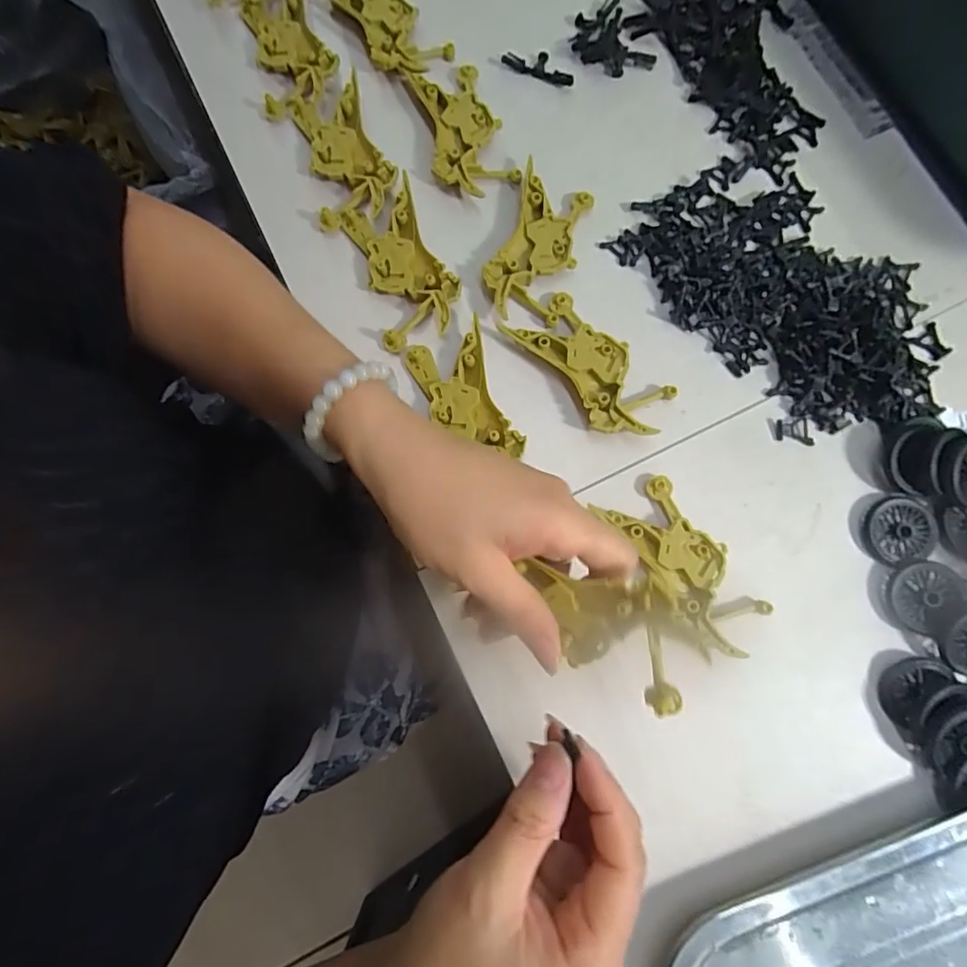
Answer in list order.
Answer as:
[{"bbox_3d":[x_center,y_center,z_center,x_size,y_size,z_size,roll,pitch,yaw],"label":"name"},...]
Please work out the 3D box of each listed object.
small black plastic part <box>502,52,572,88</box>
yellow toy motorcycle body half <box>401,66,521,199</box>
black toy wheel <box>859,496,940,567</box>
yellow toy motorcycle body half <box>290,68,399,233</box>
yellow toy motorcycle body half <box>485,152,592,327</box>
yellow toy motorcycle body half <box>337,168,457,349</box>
[{"bbox_3d":[0.037,-0.274,0.350,0.047,0.010,0.013,19,80,4],"label":"small black plastic part"},{"bbox_3d":[-0.015,-0.224,0.338,0.047,0.014,0.098,-17,79,-3],"label":"yellow toy motorcycle body half"},{"bbox_3d":[0.229,0.026,0.294,0.038,0.007,0.035,0,79,1],"label":"black toy wheel"},{"bbox_3d":[-0.086,-0.206,0.333,0.051,0.014,0.090,-16,79,-3],"label":"yellow toy motorcycle body half"},{"bbox_3d":[0.032,-0.141,0.324,0.047,0.015,0.092,16,80,4],"label":"yellow toy motorcycle body half"},{"bbox_3d":[-0.049,-0.131,0.321,0.050,0.015,0.095,-20,79,-3],"label":"yellow toy motorcycle body half"}]

